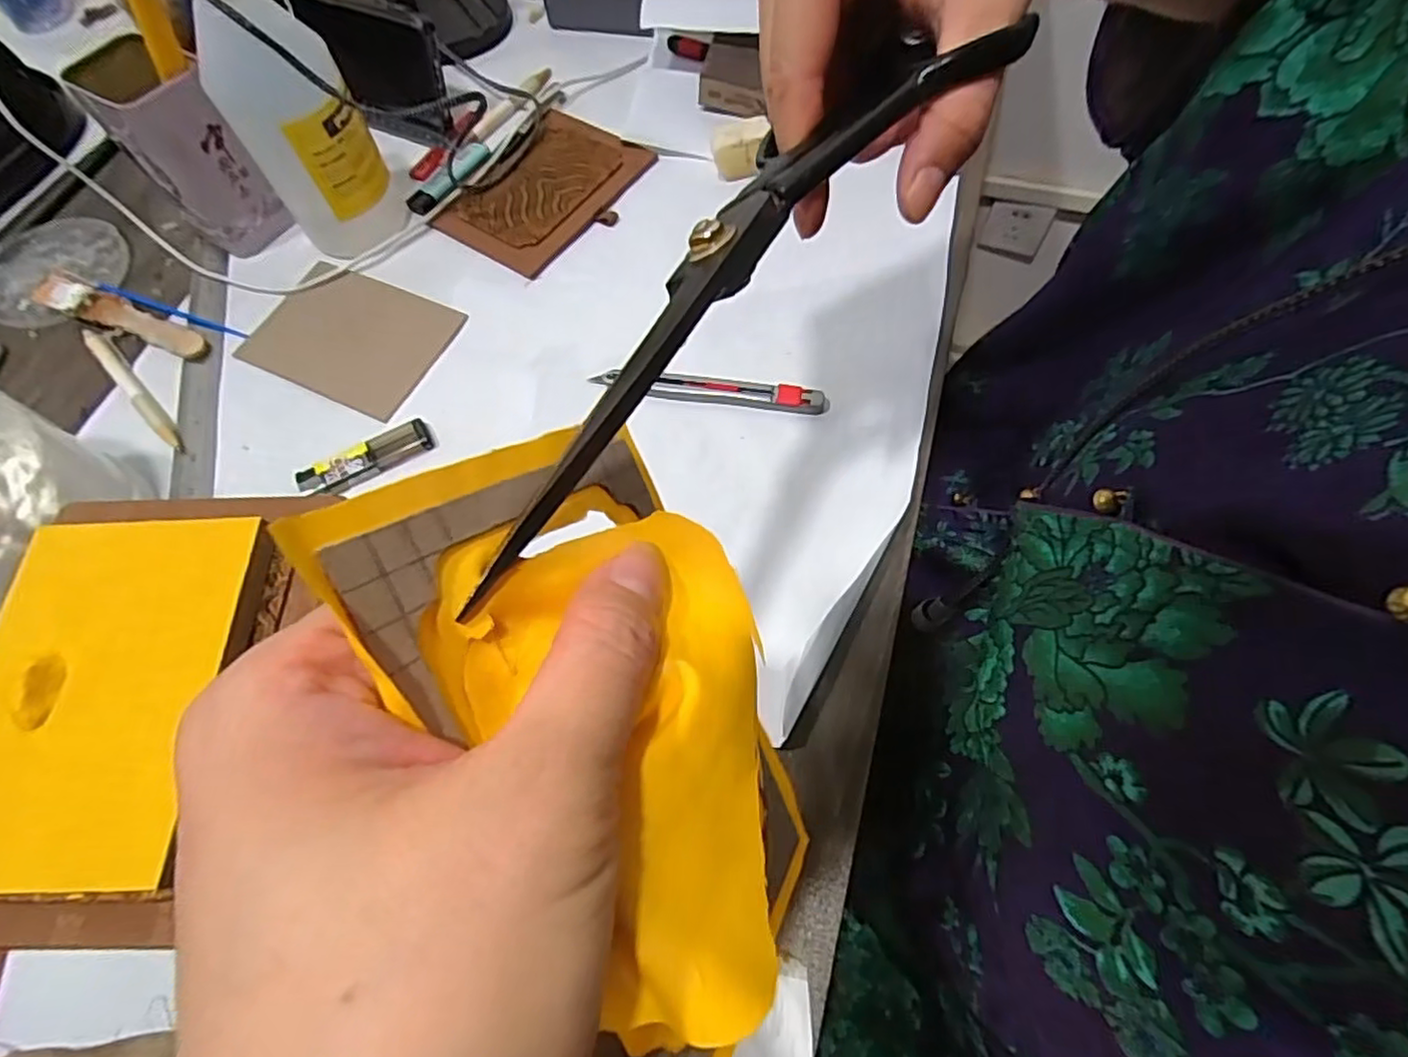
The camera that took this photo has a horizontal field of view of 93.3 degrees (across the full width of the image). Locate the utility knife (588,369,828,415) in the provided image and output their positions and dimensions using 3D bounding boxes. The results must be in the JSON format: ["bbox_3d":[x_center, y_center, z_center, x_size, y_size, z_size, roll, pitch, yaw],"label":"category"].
[{"bbox_3d":[0.003,-0.089,0.425,0.148,0.009,0.018,6,65,7],"label":"utility knife"}]

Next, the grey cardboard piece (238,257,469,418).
[{"bbox_3d":[-0.245,-0.135,0.460,0.141,0.005,0.093,23,68,14],"label":"grey cardboard piece"}]

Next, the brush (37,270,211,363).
[{"bbox_3d":[-0.411,-0.150,0.468,0.143,0.008,0.027,22,82,7],"label":"brush"}]

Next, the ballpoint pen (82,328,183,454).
[{"bbox_3d":[-0.390,-0.098,0.451,0.012,0.008,0.134,-42,69,-16],"label":"ballpoint pen"}]

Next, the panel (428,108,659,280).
[{"bbox_3d":[-0.119,-0.262,0.510,0.110,0.008,0.148,30,70,17],"label":"panel"}]

